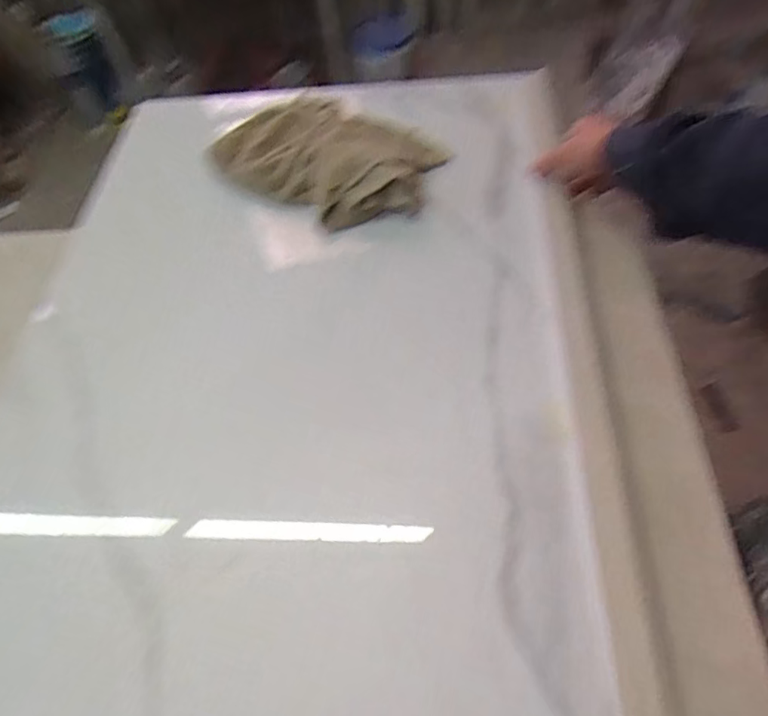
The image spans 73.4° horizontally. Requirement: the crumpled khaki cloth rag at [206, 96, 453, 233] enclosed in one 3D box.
[{"bbox_3d":[-0.077,-0.276,0.678,0.308,0.051,0.204,27,66,21],"label":"crumpled khaki cloth rag"}]

